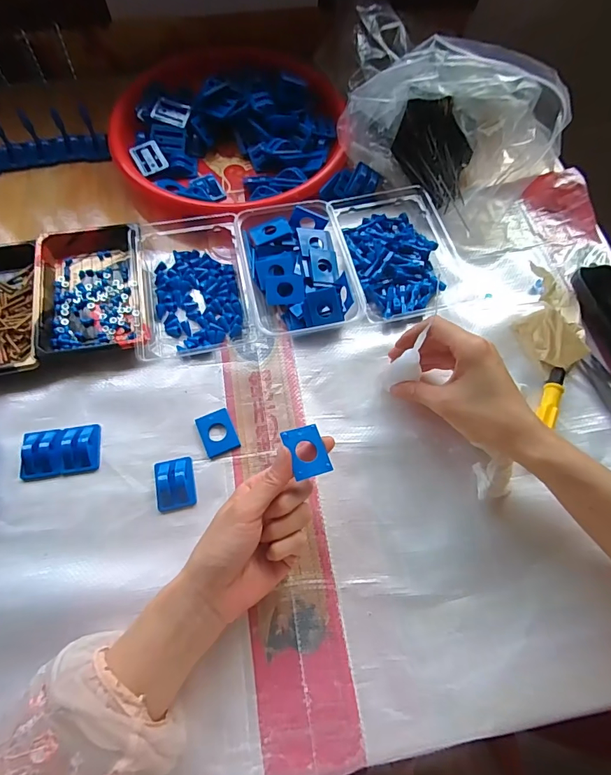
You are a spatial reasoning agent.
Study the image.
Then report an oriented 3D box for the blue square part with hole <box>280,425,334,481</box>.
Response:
[{"bbox_3d":[0.001,0.050,0.332,0.031,0.004,0.041,-13,68,-23],"label":"blue square part with hole"}]

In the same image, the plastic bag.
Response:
[{"bbox_3d":[0.153,-0.316,0.503,0.281,0.111,0.146,29,69,11],"label":"plastic bag"}]

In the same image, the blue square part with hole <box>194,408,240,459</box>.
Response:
[{"bbox_3d":[-0.084,0.043,0.403,0.032,0.004,0.042,-21,69,-10],"label":"blue square part with hole"}]

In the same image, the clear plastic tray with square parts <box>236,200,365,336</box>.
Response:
[{"bbox_3d":[-0.010,-0.131,0.461,0.110,0.033,0.152,-11,67,-6],"label":"clear plastic tray with square parts"}]

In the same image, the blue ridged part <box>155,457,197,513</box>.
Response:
[{"bbox_3d":[-0.118,0.085,0.378,0.034,0.015,0.046,-11,67,-6],"label":"blue ridged part"}]

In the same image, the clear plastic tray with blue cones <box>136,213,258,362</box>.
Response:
[{"bbox_3d":[-0.123,-0.120,0.458,0.115,0.031,0.180,-10,67,-6],"label":"clear plastic tray with blue cones"}]

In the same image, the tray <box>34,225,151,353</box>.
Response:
[{"bbox_3d":[-0.227,-0.107,0.449,0.108,0.027,0.162,-11,67,-6],"label":"tray"}]

